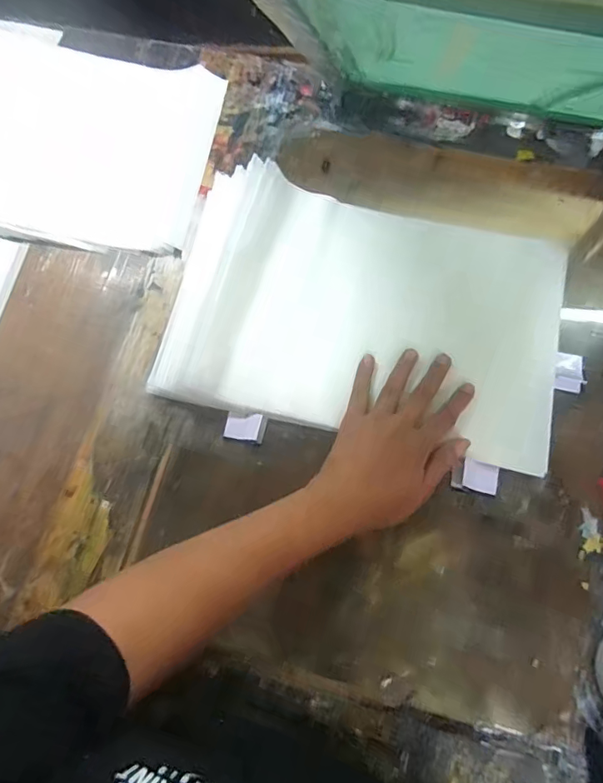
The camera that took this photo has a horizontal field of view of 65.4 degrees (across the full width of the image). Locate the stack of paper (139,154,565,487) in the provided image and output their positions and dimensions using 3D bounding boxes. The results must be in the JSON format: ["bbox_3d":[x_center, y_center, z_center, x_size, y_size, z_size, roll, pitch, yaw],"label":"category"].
[{"bbox_3d":[0.064,-0.081,0.471,0.380,0.042,0.246,12,77,1],"label":"stack of paper"}]

